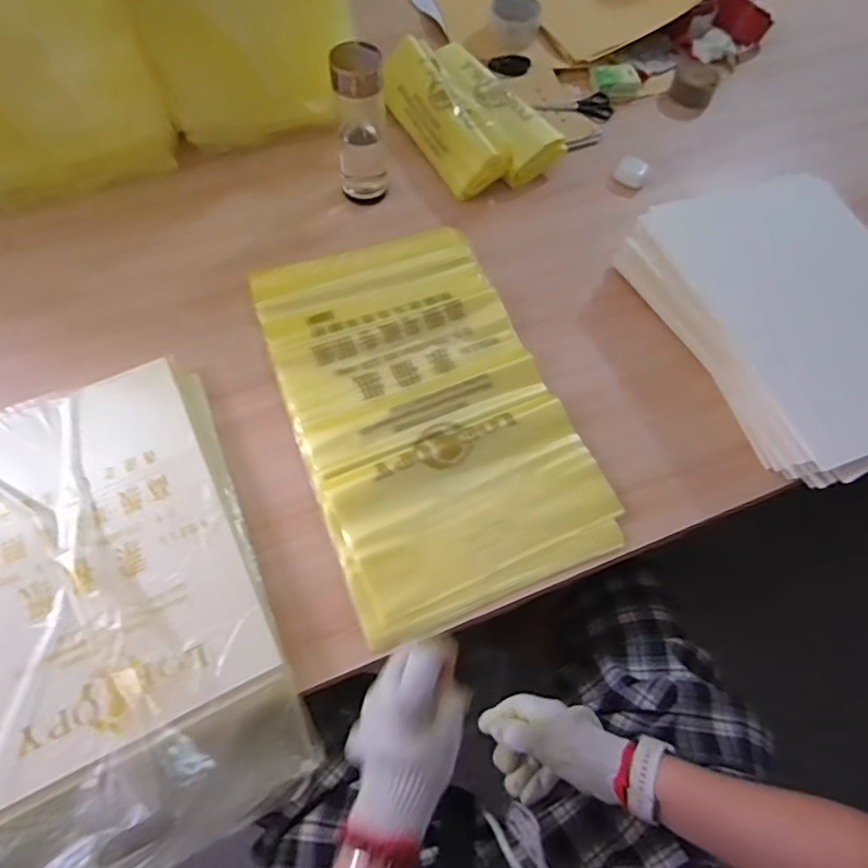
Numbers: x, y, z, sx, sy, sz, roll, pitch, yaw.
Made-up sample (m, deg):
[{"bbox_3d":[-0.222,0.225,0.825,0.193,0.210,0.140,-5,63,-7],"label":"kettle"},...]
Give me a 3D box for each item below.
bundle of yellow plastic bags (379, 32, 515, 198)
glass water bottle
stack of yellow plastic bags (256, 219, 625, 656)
[{"bbox_3d":[0.010,-0.479,0.855,0.099,0.060,0.291,-25,67,-15],"label":"bundle of yellow plastic bags"},{"bbox_3d":[-0.098,-0.408,0.746,0.076,0.187,0.067,-4,63,-5],"label":"glass water bottle"},{"bbox_3d":[-0.015,-0.041,0.664,0.291,0.031,0.480,-19,65,-13],"label":"stack of yellow plastic bags"}]

